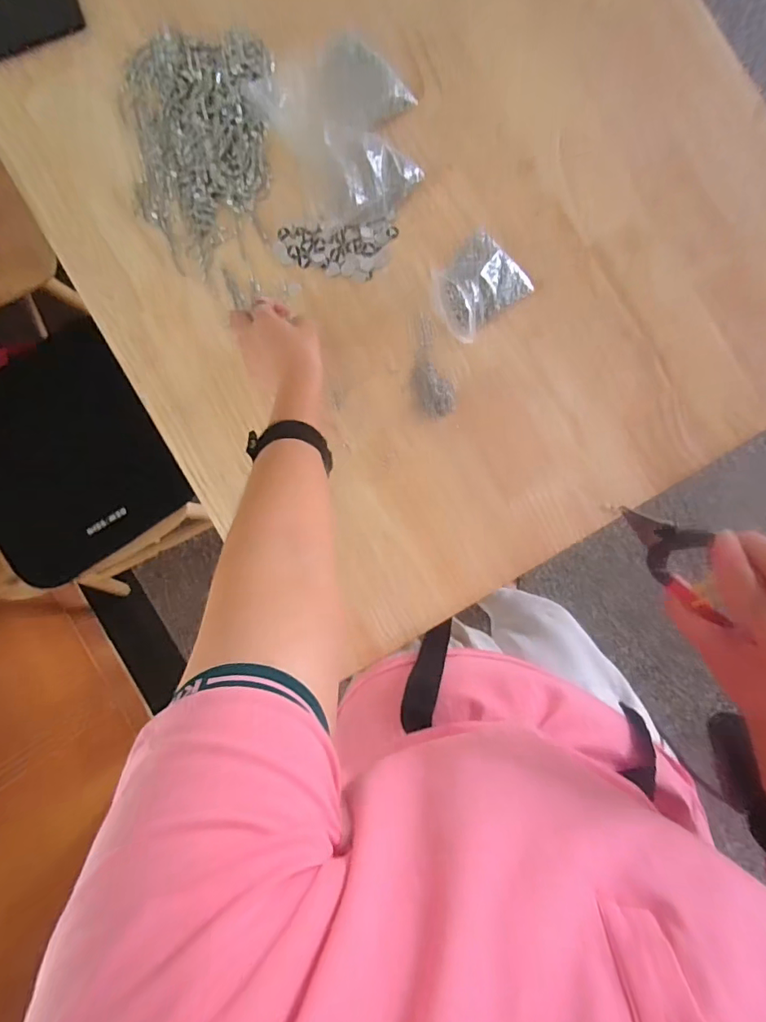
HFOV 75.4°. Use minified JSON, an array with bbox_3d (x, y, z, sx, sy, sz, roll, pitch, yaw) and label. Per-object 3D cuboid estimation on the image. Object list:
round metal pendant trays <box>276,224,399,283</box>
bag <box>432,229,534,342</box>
[{"bbox_3d":[-0.053,-0.292,0.559,0.132,0.005,0.057,-1,90,0],"label":"round metal pendant trays"},{"bbox_3d":[0.103,-0.251,0.545,0.103,0.035,0.088,-42,90,0],"label":"bag"}]

